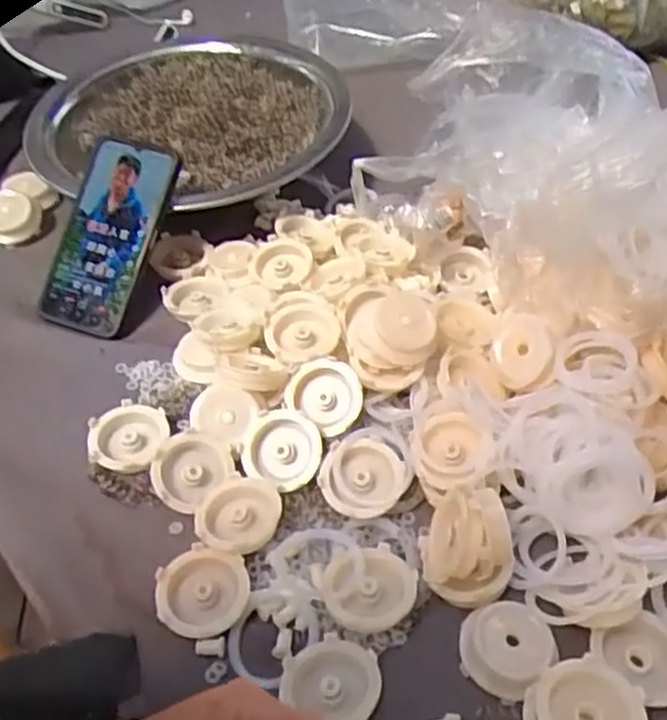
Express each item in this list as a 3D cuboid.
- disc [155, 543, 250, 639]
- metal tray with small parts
[{"bbox_3d":[-0.078,0.136,0.442,0.053,0.013,0.050,1,46,-1],"label":"disc"},{"bbox_3d":[-0.141,-0.235,0.733,0.311,0.051,0.279,6,46,4],"label":"metal tray with small parts"}]

